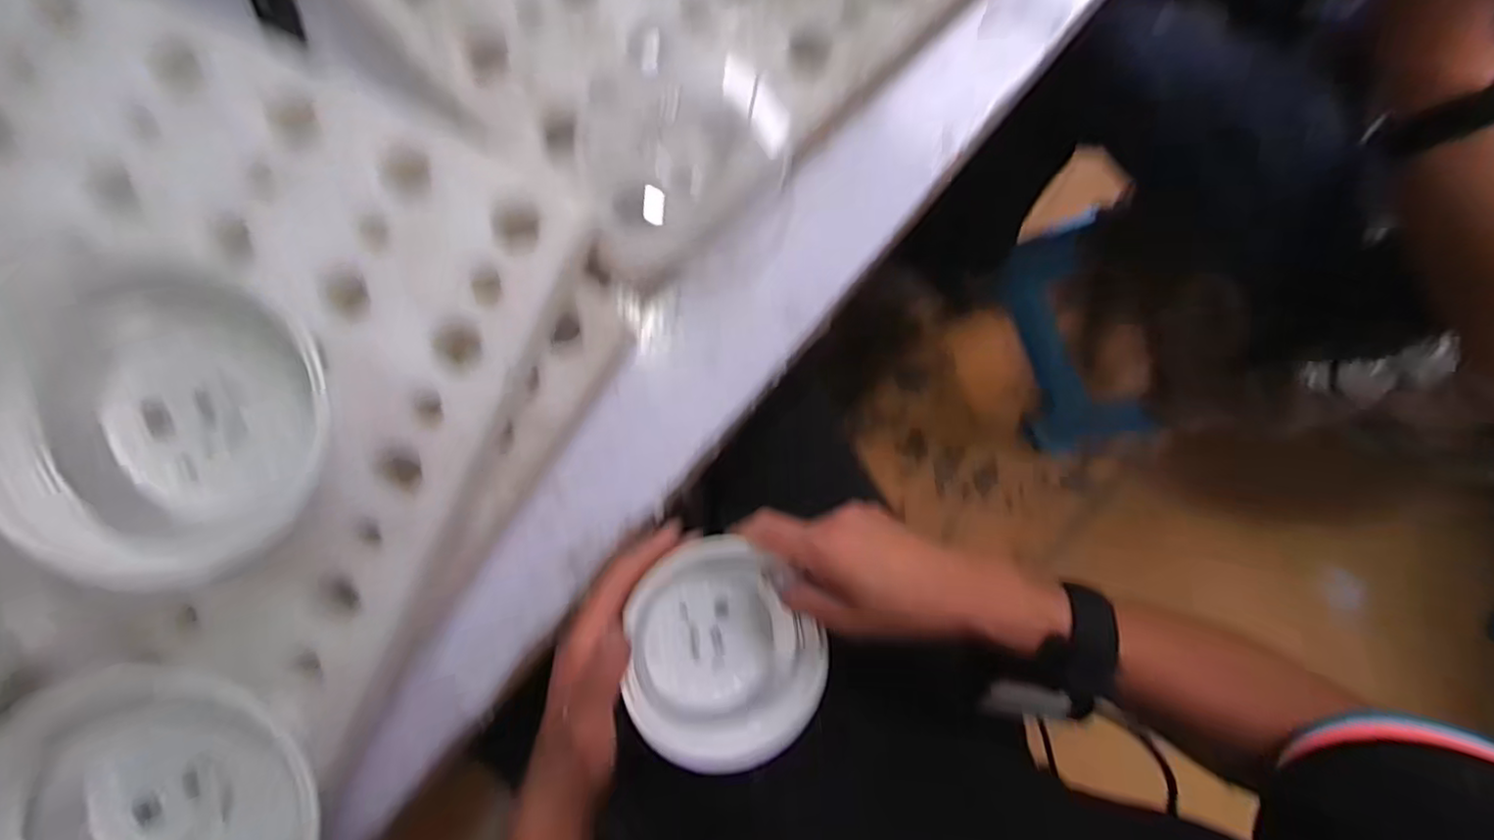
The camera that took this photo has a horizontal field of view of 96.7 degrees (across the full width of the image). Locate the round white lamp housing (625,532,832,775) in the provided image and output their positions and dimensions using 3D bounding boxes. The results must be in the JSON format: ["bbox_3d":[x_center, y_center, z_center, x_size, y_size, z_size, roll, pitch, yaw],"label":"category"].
[{"bbox_3d":[-0.014,0.132,0.379,0.098,0.055,0.117,-39,91,-3],"label":"round white lamp housing"}]

